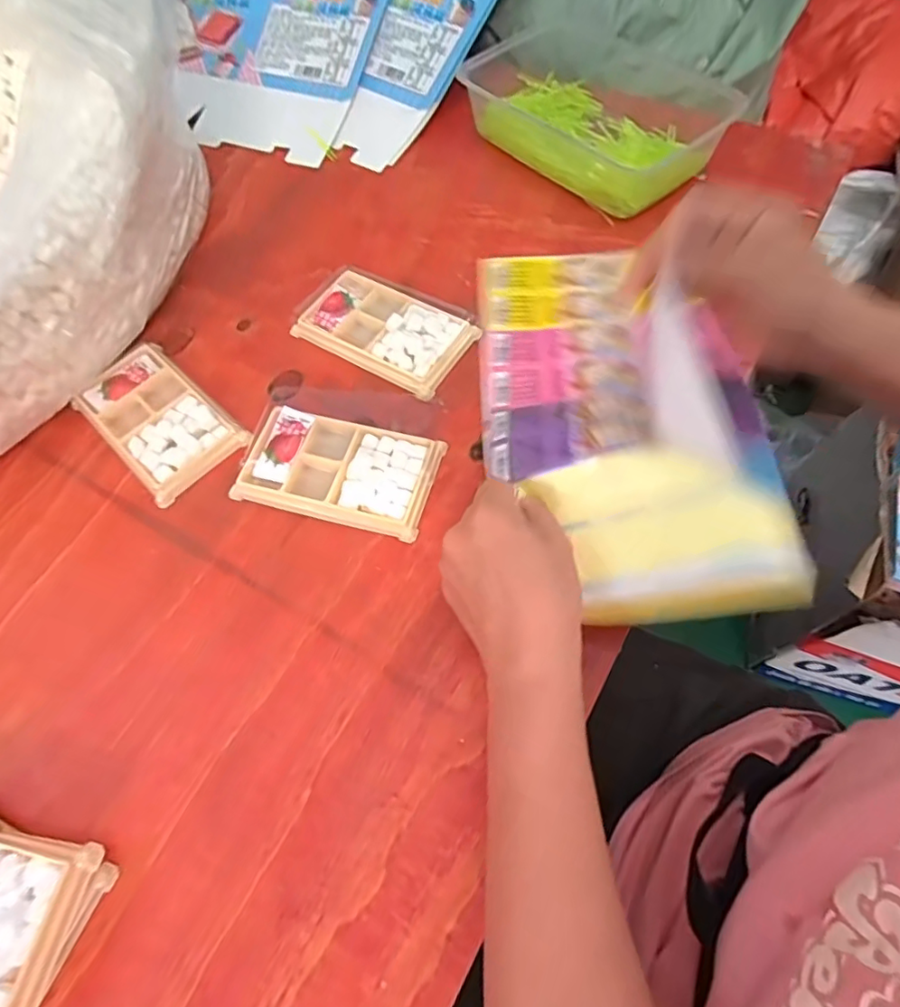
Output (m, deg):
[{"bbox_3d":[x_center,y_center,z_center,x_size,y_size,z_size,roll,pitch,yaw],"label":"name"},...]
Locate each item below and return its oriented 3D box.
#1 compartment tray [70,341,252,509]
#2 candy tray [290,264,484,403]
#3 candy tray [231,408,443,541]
[{"bbox_3d":[-0.223,-0.065,0.426,0.131,0.011,0.078,40,72,20],"label":"compartment tray"},{"bbox_3d":[-0.051,-0.144,0.453,0.136,0.015,0.080,30,69,16],"label":"candy tray"},{"bbox_3d":[-0.078,-0.026,0.398,0.133,0.013,0.077,14,66,10],"label":"candy tray"}]

